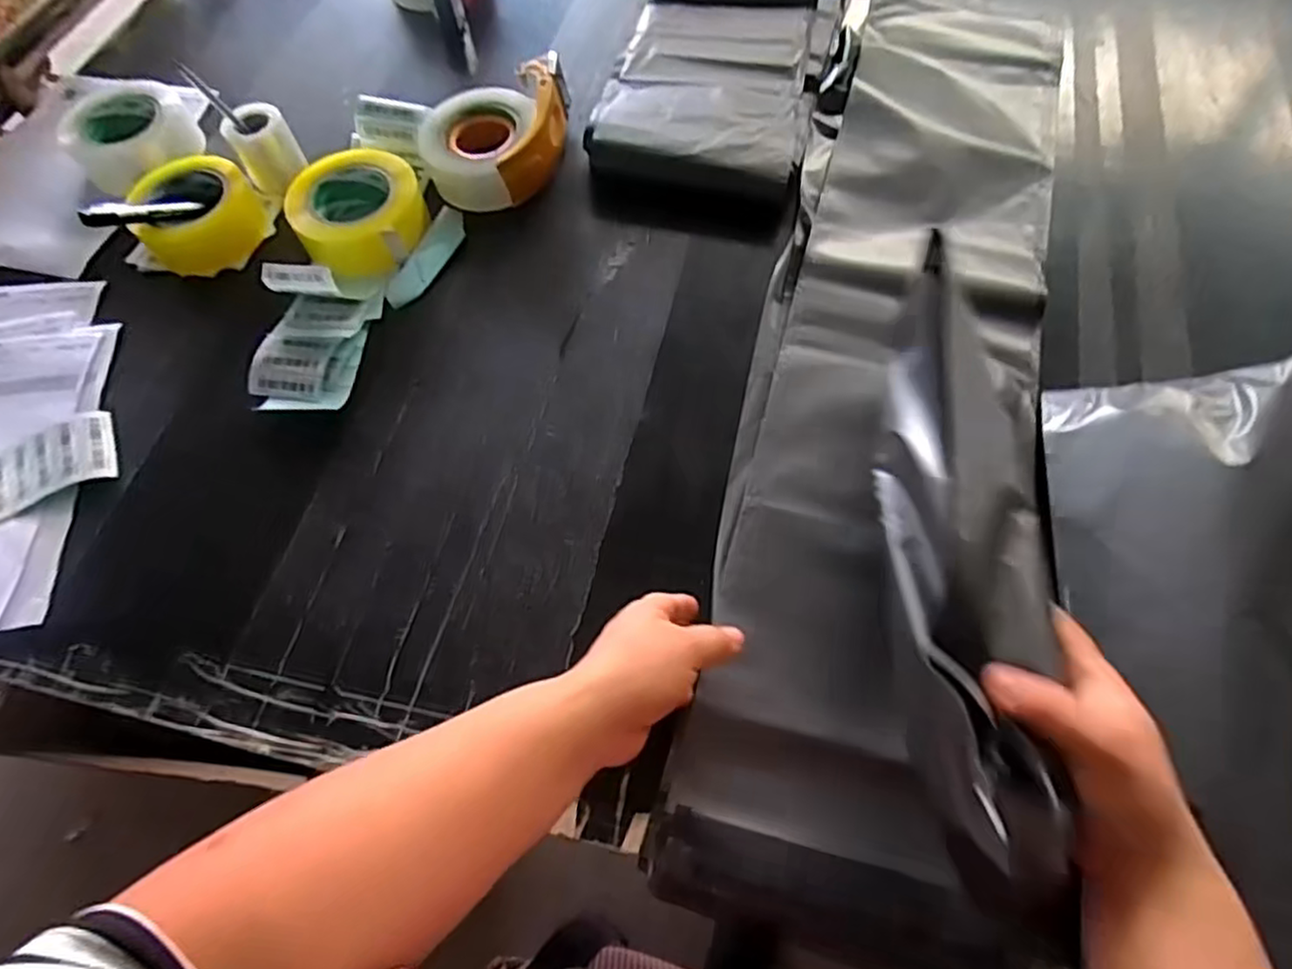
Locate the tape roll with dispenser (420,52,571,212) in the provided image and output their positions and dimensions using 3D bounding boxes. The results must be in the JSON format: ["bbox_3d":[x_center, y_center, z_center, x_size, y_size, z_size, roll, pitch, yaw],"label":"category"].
[{"bbox_3d":[-0.147,-0.357,0.722,0.165,0.064,0.130,-18,64,-7],"label":"tape roll with dispenser"}]

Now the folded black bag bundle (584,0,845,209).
[{"bbox_3d":[0.097,-0.506,0.798,0.235,0.037,0.514,10,64,7],"label":"folded black bag bundle"}]

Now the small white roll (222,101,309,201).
[{"bbox_3d":[-0.388,-0.345,0.716,0.059,0.060,0.062,35,69,18],"label":"small white roll"}]

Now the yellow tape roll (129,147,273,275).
[{"bbox_3d":[-0.441,-0.269,0.692,0.115,0.058,0.115,-1,63,1],"label":"yellow tape roll"}]

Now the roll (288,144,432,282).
[{"bbox_3d":[-0.280,-0.270,0.687,0.119,0.054,0.126,-1,63,1],"label":"roll"}]

